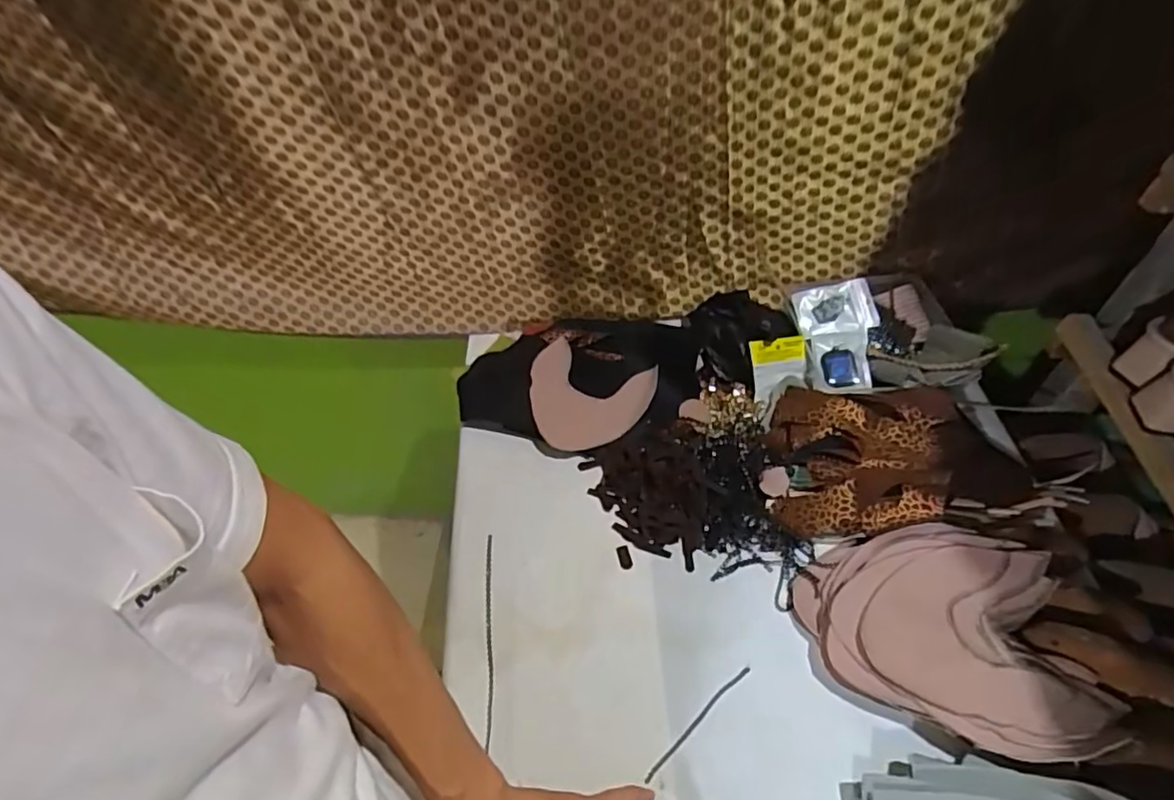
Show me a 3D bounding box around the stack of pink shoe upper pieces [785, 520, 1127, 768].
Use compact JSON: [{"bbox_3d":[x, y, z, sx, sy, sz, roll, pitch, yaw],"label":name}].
[{"bbox_3d":[0.352,0.223,0.602,0.270,0.059,0.194,19,54,18],"label":"stack of pink shoe upper pieces"}]

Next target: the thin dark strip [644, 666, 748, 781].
[{"bbox_3d":[0.106,0.306,0.585,0.142,0.006,0.007,-35,57,-24],"label":"thin dark strip"}]

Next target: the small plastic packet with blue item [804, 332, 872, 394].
[{"bbox_3d":[0.323,-0.049,0.791,0.080,0.016,0.080,-1,76,3],"label":"small plastic packet with blue item"}]

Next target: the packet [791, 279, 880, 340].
[{"bbox_3d":[0.335,-0.118,0.827,0.104,0.031,0.076,-8,73,2],"label":"packet"}]

